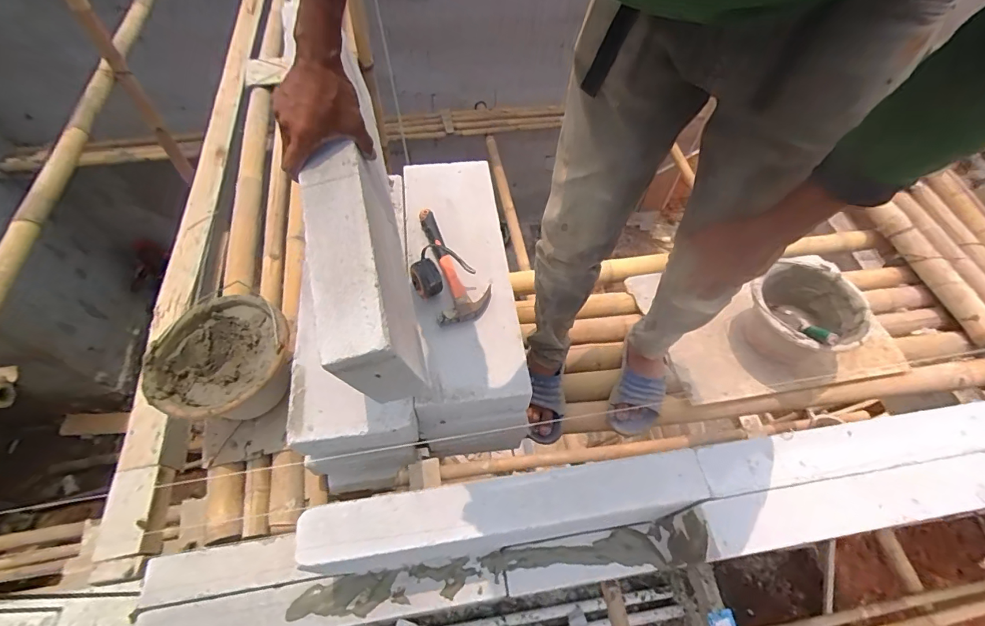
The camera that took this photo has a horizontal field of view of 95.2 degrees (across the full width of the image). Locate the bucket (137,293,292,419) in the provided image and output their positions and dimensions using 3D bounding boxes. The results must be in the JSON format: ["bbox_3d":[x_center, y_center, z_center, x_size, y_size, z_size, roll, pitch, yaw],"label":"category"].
[{"bbox_3d":[-0.524,0.112,0.917,0.232,0.167,0.246,1,58,-1],"label":"bucket"}]

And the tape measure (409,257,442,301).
[{"bbox_3d":[-0.121,-0.063,0.820,0.054,0.052,0.053,-11,59,-8],"label":"tape measure"}]

